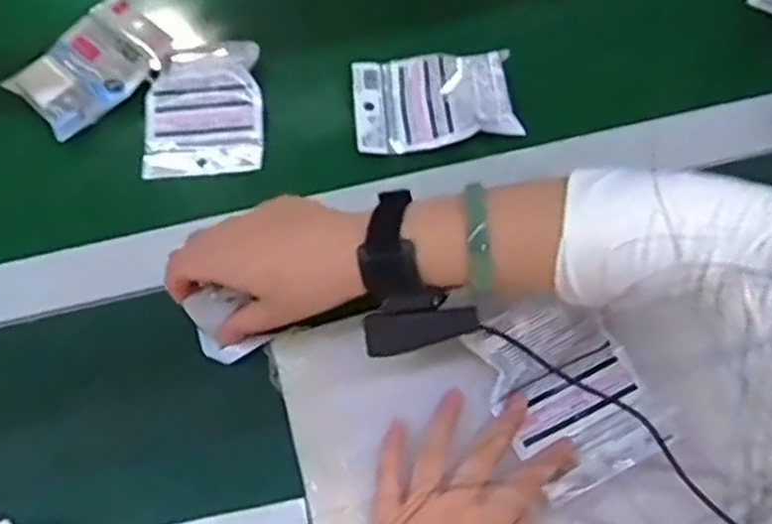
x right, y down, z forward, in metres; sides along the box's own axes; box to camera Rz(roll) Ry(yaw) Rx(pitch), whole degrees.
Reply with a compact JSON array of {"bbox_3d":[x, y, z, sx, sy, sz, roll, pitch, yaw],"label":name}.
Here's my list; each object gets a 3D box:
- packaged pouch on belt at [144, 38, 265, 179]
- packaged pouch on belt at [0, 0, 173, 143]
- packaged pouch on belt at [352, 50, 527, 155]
[{"bbox_3d":[-0.154,-0.129,0.648,0.099,0.024,0.123,-3,59,1],"label":"packaged pouch on belt"},{"bbox_3d":[-0.258,-0.176,0.670,0.128,0.013,0.099,-41,65,-19],"label":"packaged pouch on belt"},{"bbox_3d":[0.039,-0.136,0.633,0.127,0.025,0.093,-6,59,0],"label":"packaged pouch on belt"}]

